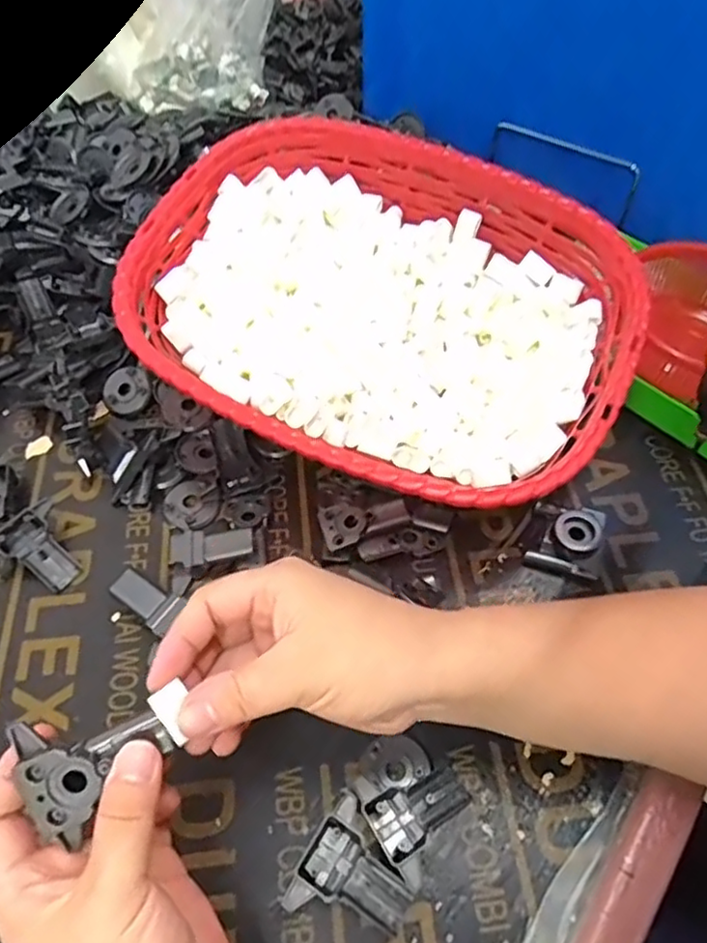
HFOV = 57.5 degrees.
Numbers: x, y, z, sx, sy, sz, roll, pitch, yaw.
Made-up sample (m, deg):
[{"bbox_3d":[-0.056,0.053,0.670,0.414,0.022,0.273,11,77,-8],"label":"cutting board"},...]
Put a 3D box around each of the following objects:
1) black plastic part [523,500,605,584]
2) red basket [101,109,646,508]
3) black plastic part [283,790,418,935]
[{"bbox_3d":[0.148,0.045,0.445,0.045,0.015,0.053,16,56,12],"label":"black plastic part"},{"bbox_3d":[0.018,-0.112,0.476,0.352,0.109,0.259,23,58,16],"label":"red basket"},{"bbox_3d":[0.002,0.208,0.330,0.057,0.013,0.057,29,60,20],"label":"black plastic part"}]

